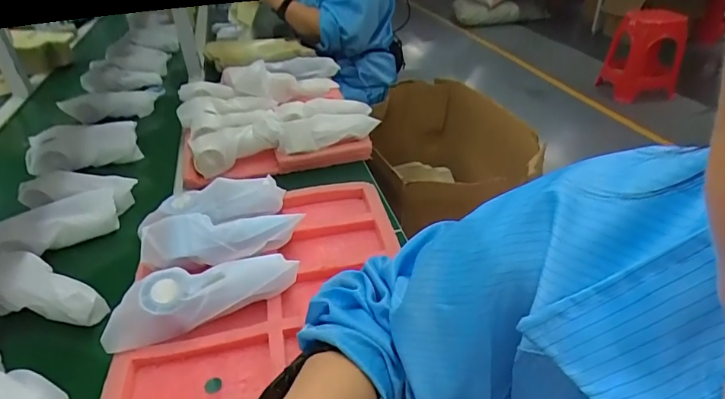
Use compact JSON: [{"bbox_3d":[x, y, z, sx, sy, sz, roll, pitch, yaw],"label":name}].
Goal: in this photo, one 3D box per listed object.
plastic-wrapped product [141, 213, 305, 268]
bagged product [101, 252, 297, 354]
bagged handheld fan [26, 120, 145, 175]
[{"bbox_3d":[-0.179,0.044,0.580,0.196,0.047,0.059,-10,35,-9],"label":"plastic-wrapped product"},{"bbox_3d":[-0.177,0.110,0.507,0.204,0.062,0.063,-14,36,-15],"label":"bagged product"},{"bbox_3d":[-0.529,-0.092,0.839,0.202,0.085,0.061,-5,34,-2],"label":"bagged handheld fan"}]

